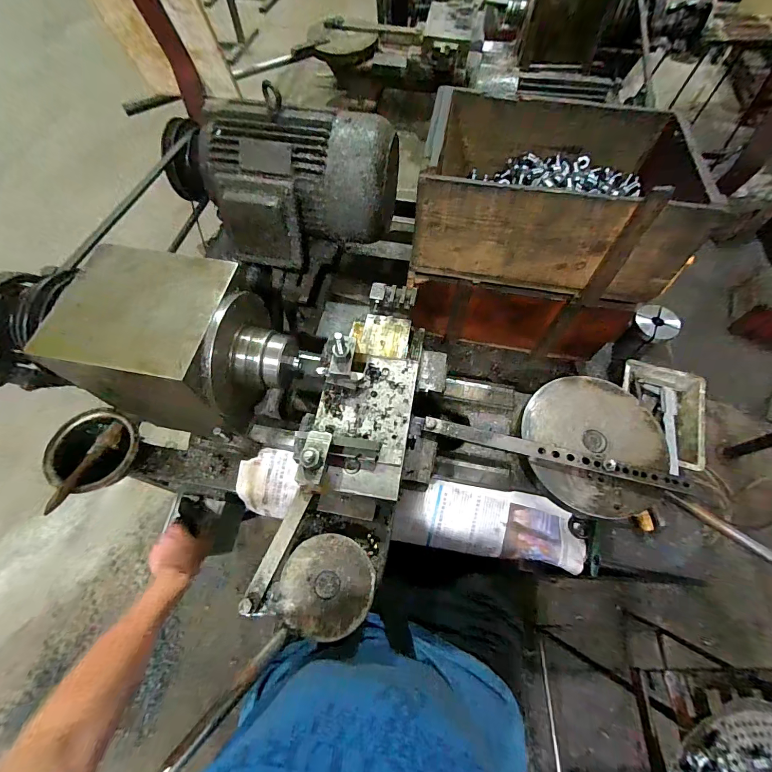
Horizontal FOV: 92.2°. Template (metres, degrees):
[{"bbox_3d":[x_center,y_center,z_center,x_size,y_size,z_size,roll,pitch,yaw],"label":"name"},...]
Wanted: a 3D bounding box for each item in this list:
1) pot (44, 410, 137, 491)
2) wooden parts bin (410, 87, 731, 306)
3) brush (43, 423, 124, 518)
[{"bbox_3d":[-0.459,0.103,0.592,0.122,0.049,0.124,0,63,0],"label":"pot"},{"bbox_3d":[0.233,-0.290,0.544,0.349,0.143,0.256,11,63,5],"label":"wooden parts bin"},{"bbox_3d":[-0.462,0.124,0.573,0.018,0.029,0.152,9,47,4],"label":"brush"}]

